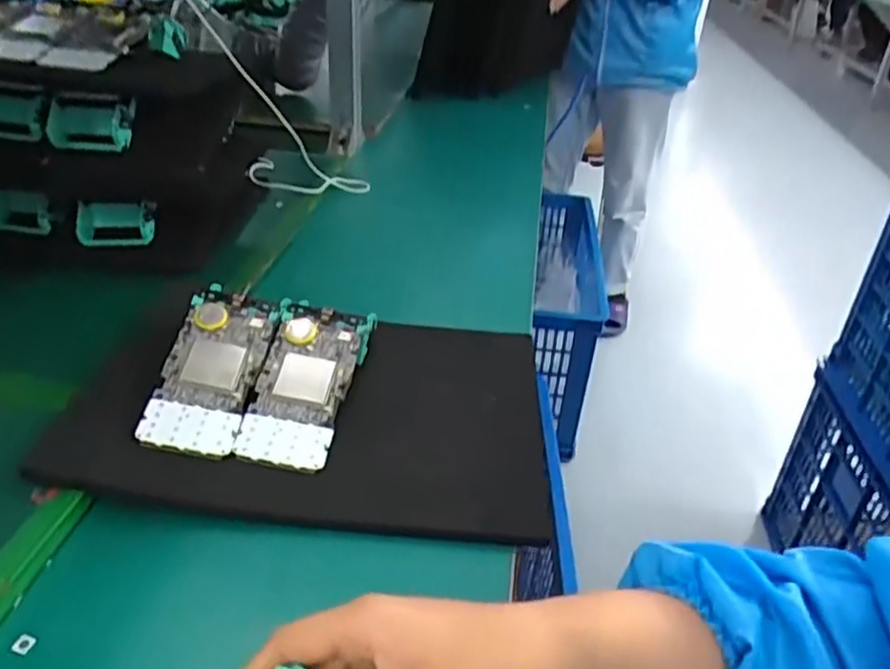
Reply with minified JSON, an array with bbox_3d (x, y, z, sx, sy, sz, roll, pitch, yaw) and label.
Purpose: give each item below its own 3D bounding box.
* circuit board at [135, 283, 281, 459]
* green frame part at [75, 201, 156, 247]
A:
[{"bbox_3d":[-0.175,0.023,0.517,0.067,0.008,0.141,14,51,-5],"label":"circuit board"},{"bbox_3d":[-0.325,-0.107,0.680,0.077,0.044,0.025,2,-14,9],"label":"green frame part"}]

